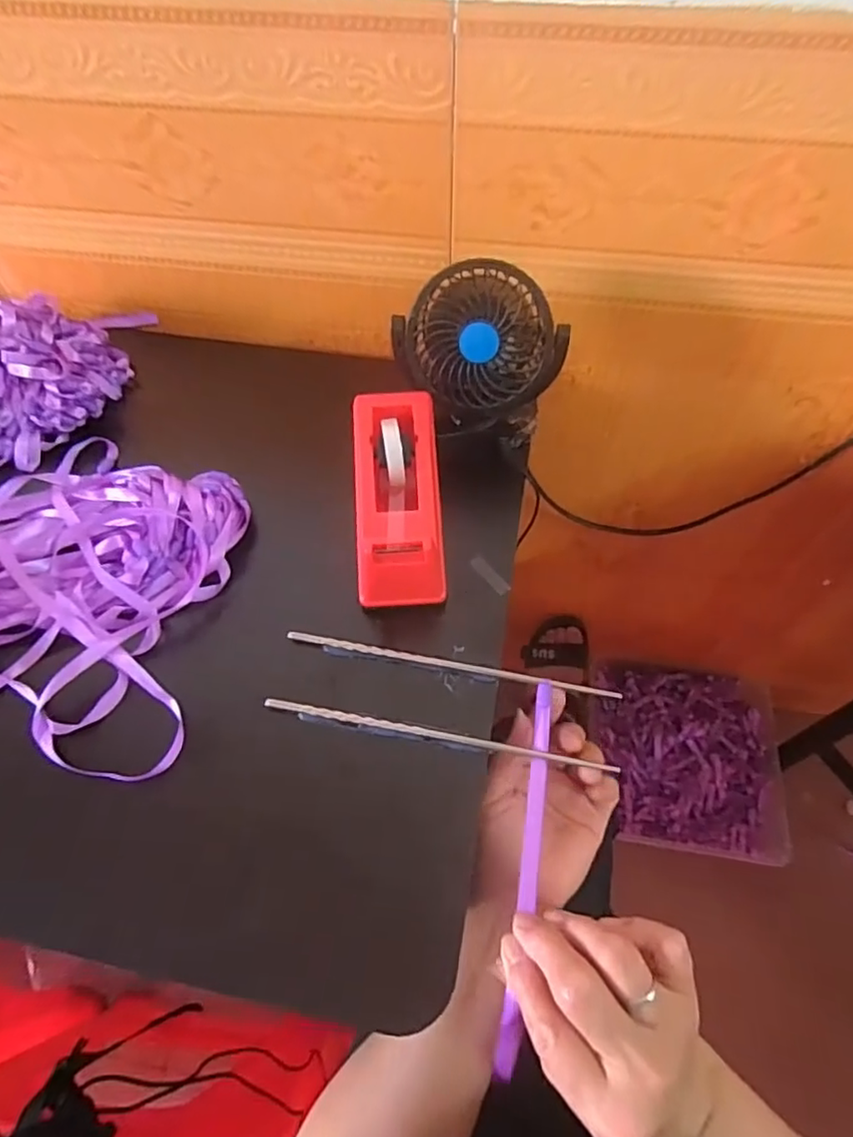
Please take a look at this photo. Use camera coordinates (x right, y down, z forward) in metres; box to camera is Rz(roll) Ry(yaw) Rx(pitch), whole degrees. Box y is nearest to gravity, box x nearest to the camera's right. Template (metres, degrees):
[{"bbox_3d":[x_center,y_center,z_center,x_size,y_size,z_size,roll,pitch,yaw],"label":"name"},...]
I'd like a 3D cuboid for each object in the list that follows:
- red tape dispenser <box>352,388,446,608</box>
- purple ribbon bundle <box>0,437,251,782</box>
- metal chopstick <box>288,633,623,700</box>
[{"bbox_3d":[-0.021,-0.053,0.434,0.061,0.064,0.159,-4,58,-1],"label":"red tape dispenser"},{"bbox_3d":[-0.287,0.013,0.433,0.280,0.035,0.235,4,59,4],"label":"purple ribbon bundle"},{"bbox_3d":[0.015,0.065,0.406,0.222,0.005,0.006,9,62,8],"label":"metal chopstick"}]

